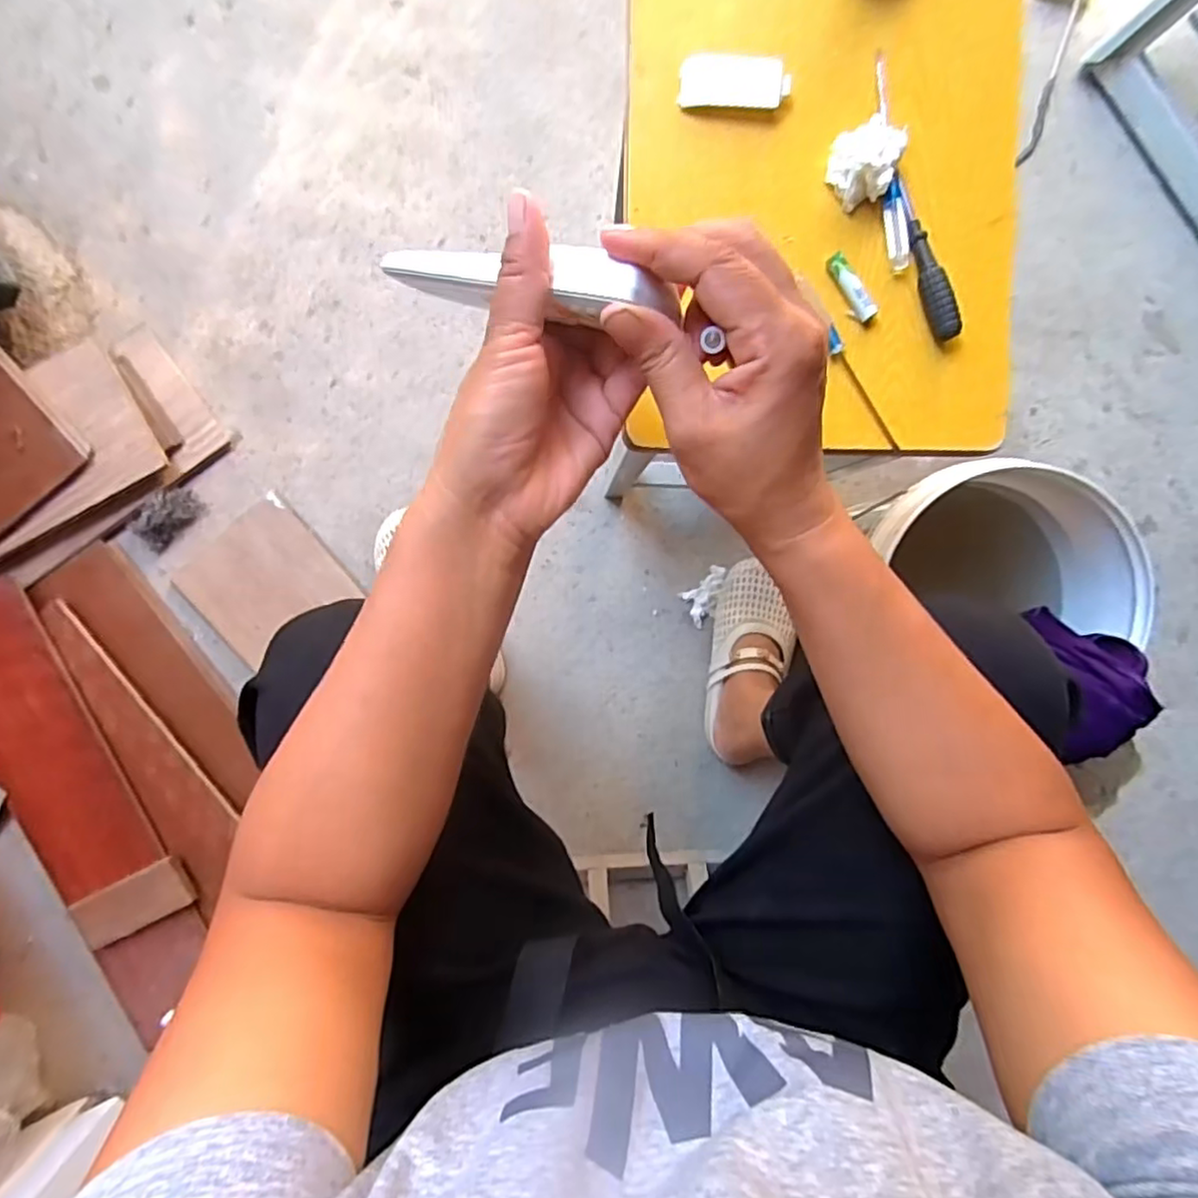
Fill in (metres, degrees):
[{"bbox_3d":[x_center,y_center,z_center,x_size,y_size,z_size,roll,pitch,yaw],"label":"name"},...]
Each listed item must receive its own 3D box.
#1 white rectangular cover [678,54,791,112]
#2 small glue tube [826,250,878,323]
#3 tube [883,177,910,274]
[{"bbox_3d":[0.079,-0.298,0.374,0.063,0.010,0.024,1,93,-3],"label":"white rectangular cover"},{"bbox_3d":[0.151,-0.186,0.386,0.013,0.008,0.043,-32,94,-1],"label":"small glue tube"},{"bbox_3d":[0.176,-0.221,0.385,0.012,0.009,0.049,-7,94,-2],"label":"tube"}]

